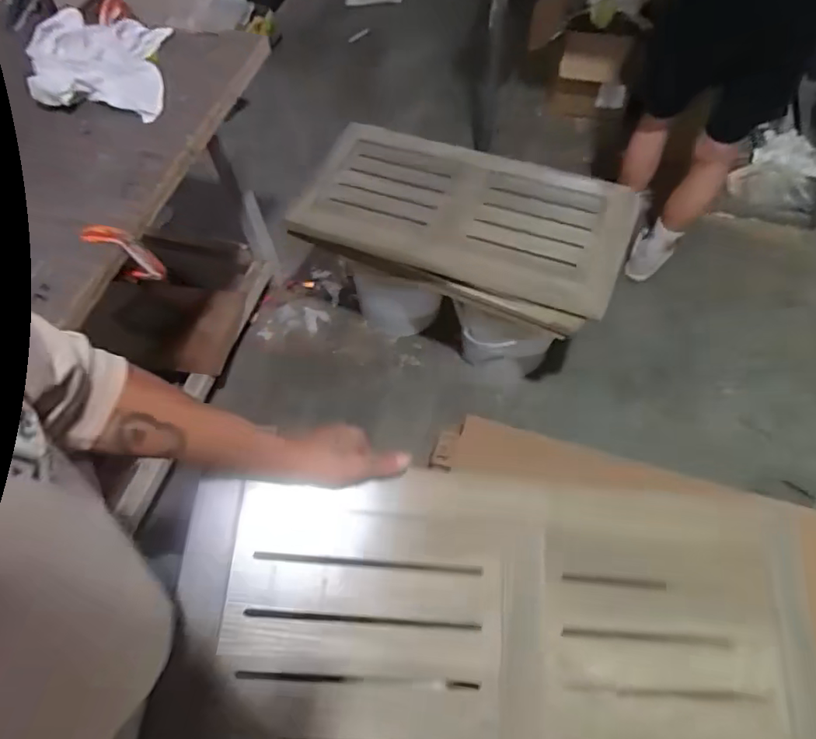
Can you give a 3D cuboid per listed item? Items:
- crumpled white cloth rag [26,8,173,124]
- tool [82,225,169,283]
[{"bbox_3d":[-0.573,-0.574,1.008,0.223,0.081,0.249,-8,61,-3],"label":"crumpled white cloth rag"},{"bbox_3d":[-0.445,-0.182,0.869,0.078,0.135,0.032,0,60,2],"label":"tool"}]

